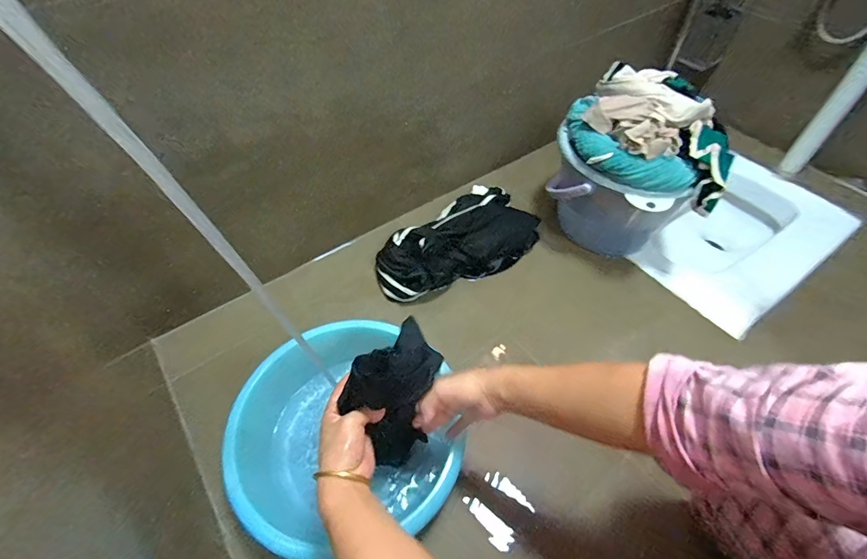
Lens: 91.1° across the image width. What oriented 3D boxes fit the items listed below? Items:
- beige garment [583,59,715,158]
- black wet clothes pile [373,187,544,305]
[{"bbox_3d":[0.382,-0.306,0.759,0.192,0.066,0.187,21,55,16],"label":"beige garment"},{"bbox_3d":[0.060,-0.082,0.959,0.394,0.073,0.206,-36,60,-24],"label":"black wet clothes pile"}]

